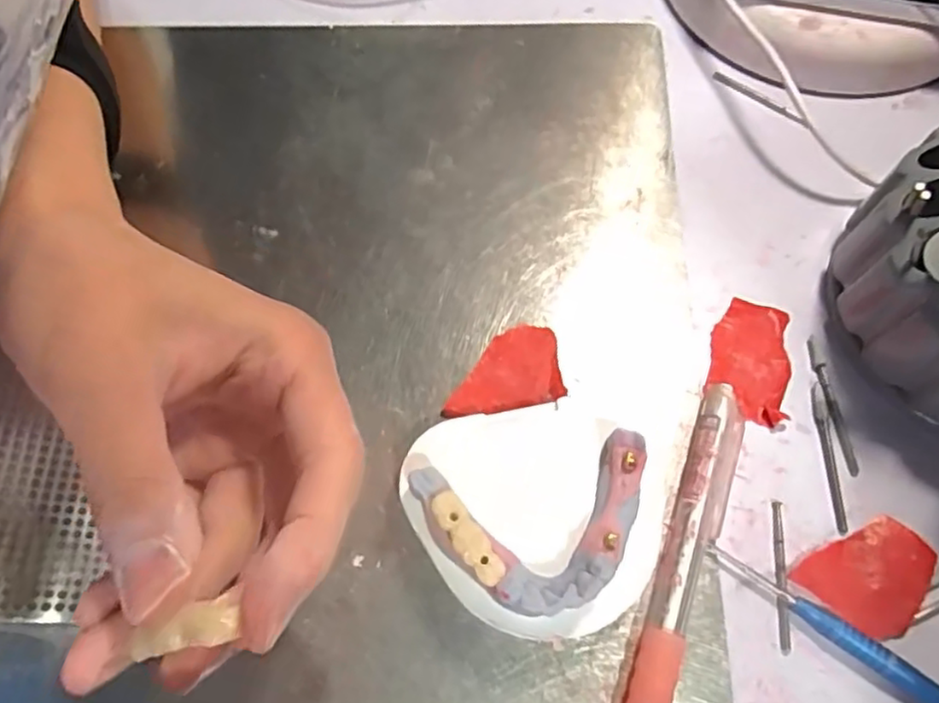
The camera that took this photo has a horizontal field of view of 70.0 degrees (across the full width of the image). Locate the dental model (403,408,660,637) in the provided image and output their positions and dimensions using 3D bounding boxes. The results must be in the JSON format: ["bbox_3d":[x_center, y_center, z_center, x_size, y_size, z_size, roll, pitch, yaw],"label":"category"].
[{"bbox_3d":[0.020,0.048,0.199,0.072,0.031,0.067,-1,68,2],"label":"dental model"}]

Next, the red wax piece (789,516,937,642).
[{"bbox_3d":[0.123,0.068,0.205,0.036,0.004,0.031,-42,72,-14],"label":"red wax piece"}]

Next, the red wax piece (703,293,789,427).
[{"bbox_3d":[0.097,0.002,0.232,0.026,0.004,0.044,10,69,6],"label":"red wax piece"}]

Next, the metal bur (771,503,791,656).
[{"bbox_3d":[0.096,0.069,0.206,0.004,0.004,0.044,5,68,4],"label":"metal bur"}]

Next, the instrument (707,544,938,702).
[{"bbox_3d":[0.115,0.087,0.196,0.095,0.007,0.008,35,73,15],"label":"instrument"}]

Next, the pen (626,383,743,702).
[{"bbox_3d":[0.062,0.071,0.200,0.016,0.011,0.131,19,70,10],"label":"pen"}]

